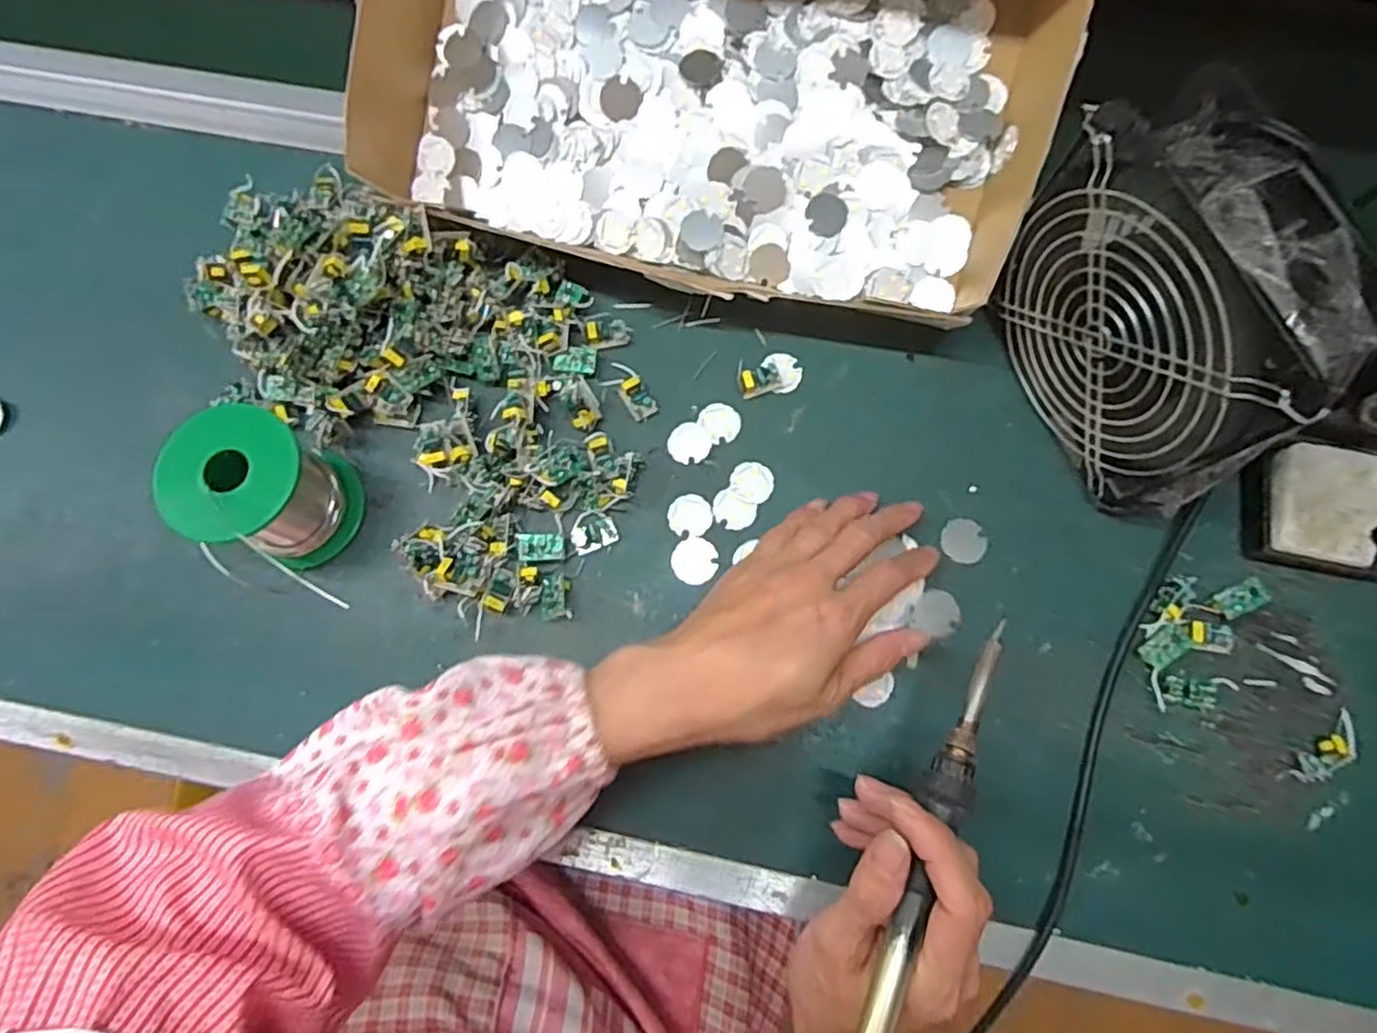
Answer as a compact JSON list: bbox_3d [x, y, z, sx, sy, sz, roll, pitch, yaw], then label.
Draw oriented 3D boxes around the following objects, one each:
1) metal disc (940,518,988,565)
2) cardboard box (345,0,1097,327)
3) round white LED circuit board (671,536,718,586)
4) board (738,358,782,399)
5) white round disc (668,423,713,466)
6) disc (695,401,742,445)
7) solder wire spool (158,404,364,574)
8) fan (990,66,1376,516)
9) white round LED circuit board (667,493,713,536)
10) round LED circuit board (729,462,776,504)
[{"bbox_3d":[0.152,0.014,0.388,0.024,0.004,0.025,0,78,1],"label":"metal disc"},{"bbox_3d":[0.032,-0.331,0.395,0.380,0.145,0.396,17,78,4],"label":"cardboard box"},{"bbox_3d":[0.003,0.024,0.389,0.025,0.004,0.026,0,78,1],"label":"round white LED circuit board"},{"bbox_3d":[0.041,-0.082,0.409,0.024,0.013,0.019,-16,78,-3],"label":"board"},{"bbox_3d":[0.001,-0.043,0.406,0.024,0.004,0.025,0,78,1],"label":"white round disc"},{"bbox_3d":[0.019,-0.055,0.408,0.022,0.004,0.025,-33,79,-6],"label":"disc"},{"bbox_3d":[-0.220,-0.013,0.367,0.065,0.073,0.065,0,78,1],"label":"solder wire spool"},{"bbox_3d":[0.222,-0.092,0.333,0.058,0.152,0.155,-23,78,-4],"label":"fan"},{"bbox_3d":[0.001,-0.001,0.396,0.024,0.004,0.024,0,78,1],"label":"white round LED circuit board"},{"bbox_3d":[0.036,-0.020,0.398,0.024,0.004,0.024,0,78,1],"label":"round LED circuit board"}]

